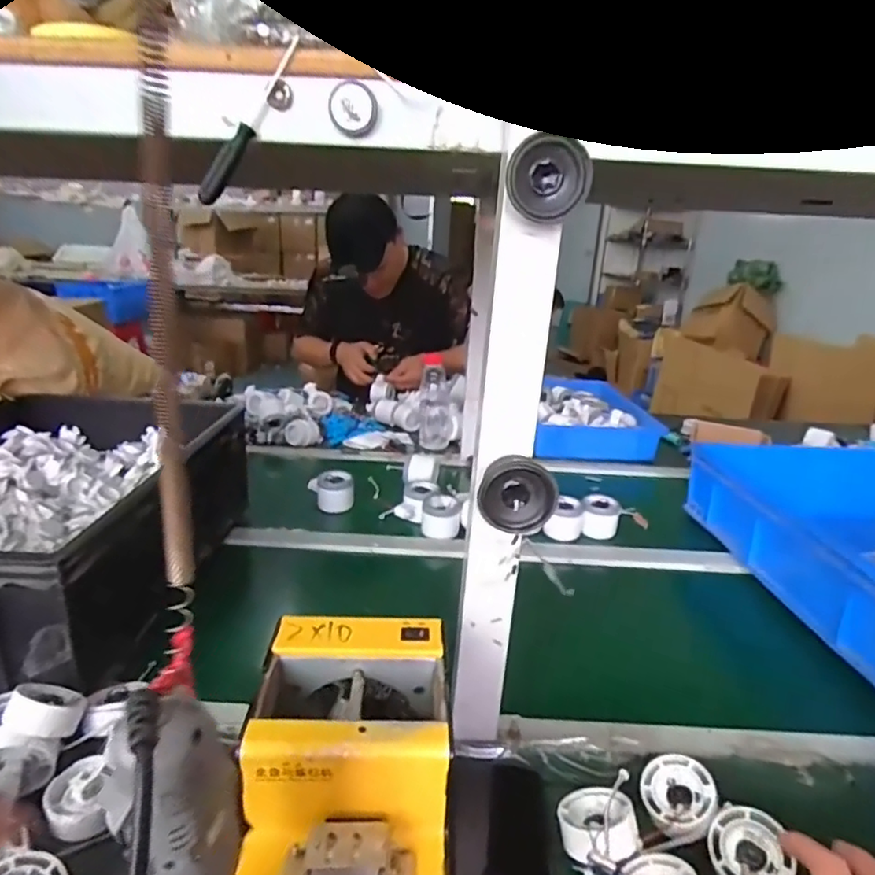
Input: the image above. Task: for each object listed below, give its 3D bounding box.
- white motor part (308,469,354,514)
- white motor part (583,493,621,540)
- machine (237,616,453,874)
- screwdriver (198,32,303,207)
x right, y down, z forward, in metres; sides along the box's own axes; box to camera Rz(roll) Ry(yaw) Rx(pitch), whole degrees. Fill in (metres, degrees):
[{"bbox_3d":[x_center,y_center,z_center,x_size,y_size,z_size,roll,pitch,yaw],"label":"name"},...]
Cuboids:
[{"bbox_3d":[-0.171,0.095,0.980,0.064,0.062,0.055,17,24,34],"label":"white motor part"},{"bbox_3d":[0.256,0.129,0.926,0.054,0.060,0.050,10,21,18],"label":"white motor part"},{"bbox_3d":[-0.057,0.230,0.388,0.118,0.133,0.172,2,20,-5],"label":"machine"},{"bbox_3d":[-0.125,-0.210,0.395,0.013,0.119,0.019,31,7,-26],"label":"screwdriver"}]

